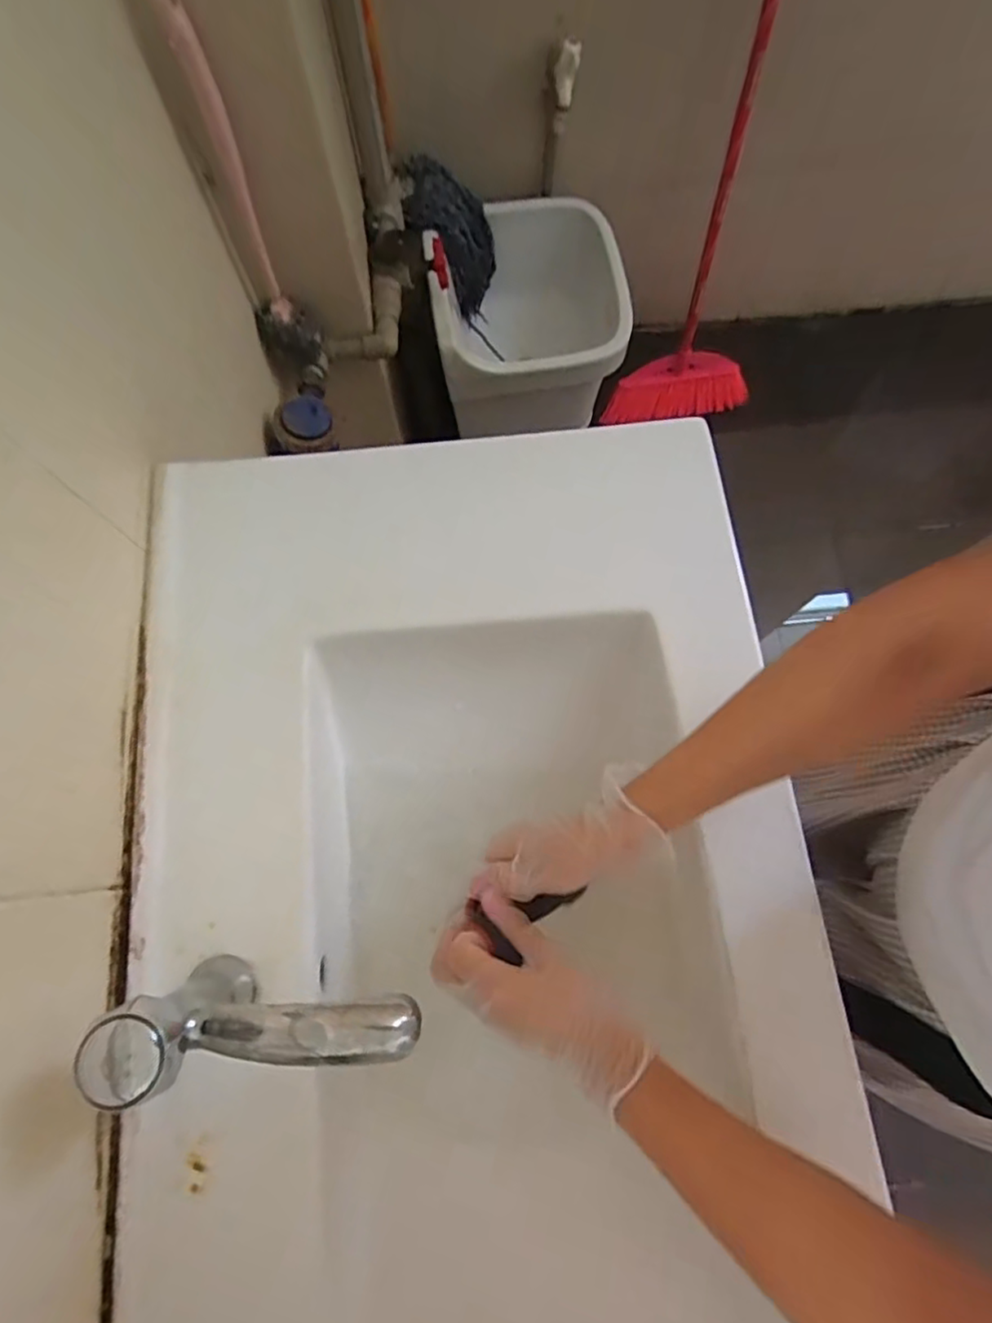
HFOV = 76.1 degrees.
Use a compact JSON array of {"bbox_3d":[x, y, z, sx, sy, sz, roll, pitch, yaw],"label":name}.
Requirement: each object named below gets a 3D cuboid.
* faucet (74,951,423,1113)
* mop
[{"bbox_3d":[-0.119,0.191,0.345,0.156,0.138,0.045,-3,73,-1],"label":"faucet"},{"bbox_3d":[-0.073,-0.702,1.142,0.154,0.326,0.086,-8,73,-2],"label":"mop"}]

